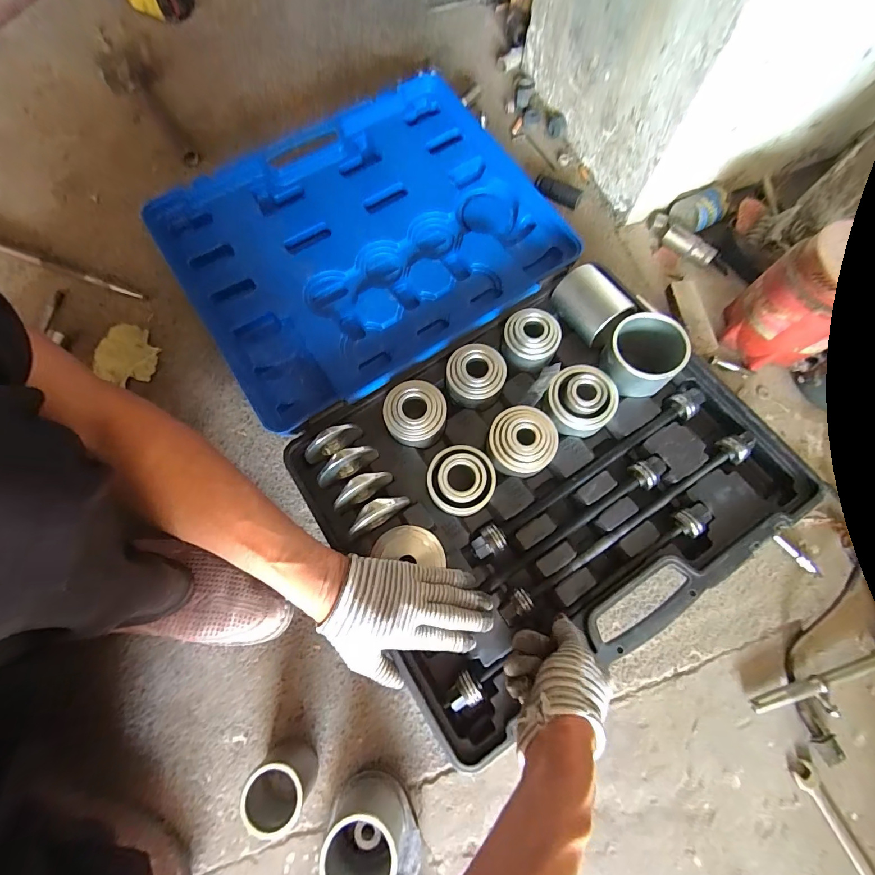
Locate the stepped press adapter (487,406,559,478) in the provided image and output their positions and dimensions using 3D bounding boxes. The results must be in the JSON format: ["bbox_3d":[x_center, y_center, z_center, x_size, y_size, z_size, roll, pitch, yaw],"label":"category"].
[{"bbox_3d":[0.099,0.004,0.469,0.077,0.046,0.079,41,77,12],"label":"stepped press adapter"}]

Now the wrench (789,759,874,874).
[{"bbox_3d":[0.421,0.426,0.392,0.024,0.004,0.185,-23,74,-7],"label":"wrench"}]

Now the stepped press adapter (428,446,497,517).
[{"bbox_3d":[0.027,0.050,0.464,0.076,0.041,0.073,-5,72,-1],"label":"stepped press adapter"}]

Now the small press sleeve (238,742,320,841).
[{"bbox_3d":[-0.154,0.343,0.393,0.056,0.059,0.057,22,74,7],"label":"small press sleeve"}]

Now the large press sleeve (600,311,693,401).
[{"bbox_3d":[0.250,-0.100,0.485,0.084,0.062,0.084,0,72,0],"label":"large press sleeve"}]

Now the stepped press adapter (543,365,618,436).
[{"bbox_3d":[0.175,-0.048,0.479,0.077,0.045,0.080,0,72,0],"label":"stepped press adapter"}]

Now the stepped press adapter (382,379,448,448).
[{"bbox_3d":[-0.027,-0.028,0.480,0.072,0.044,0.071,-1,72,0],"label":"stepped press adapter"}]

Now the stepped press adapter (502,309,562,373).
[{"bbox_3d":[0.118,-0.122,0.508,0.071,0.052,0.062,24,74,8],"label":"stepped press adapter"}]

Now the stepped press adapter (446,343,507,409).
[{"bbox_3d":[0.048,-0.075,0.499,0.073,0.054,0.072,0,72,0],"label":"stepped press adapter"}]

